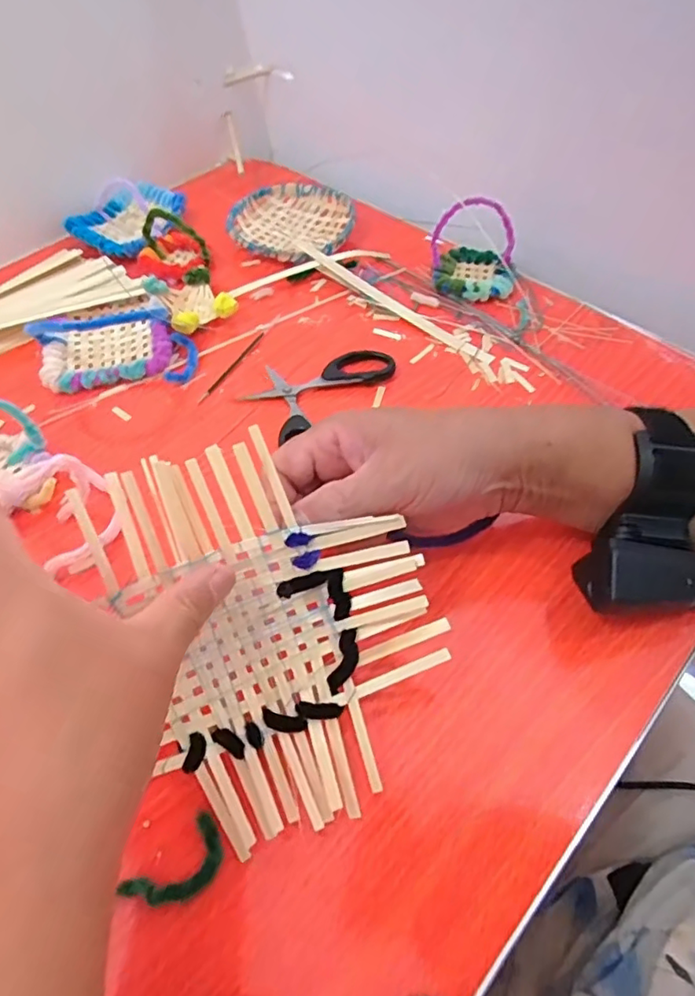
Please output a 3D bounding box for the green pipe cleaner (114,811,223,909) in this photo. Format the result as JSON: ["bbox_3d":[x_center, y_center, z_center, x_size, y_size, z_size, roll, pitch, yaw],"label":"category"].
[{"bbox_3d":[-0.069,0.155,0.238,0.039,0.006,0.022,-38,62,-23],"label":"green pipe cleaner"}]

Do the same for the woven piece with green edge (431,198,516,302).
[{"bbox_3d":[0.101,-0.199,0.451,0.065,0.060,0.056,6,55,5],"label":"woven piece with green edge"}]

